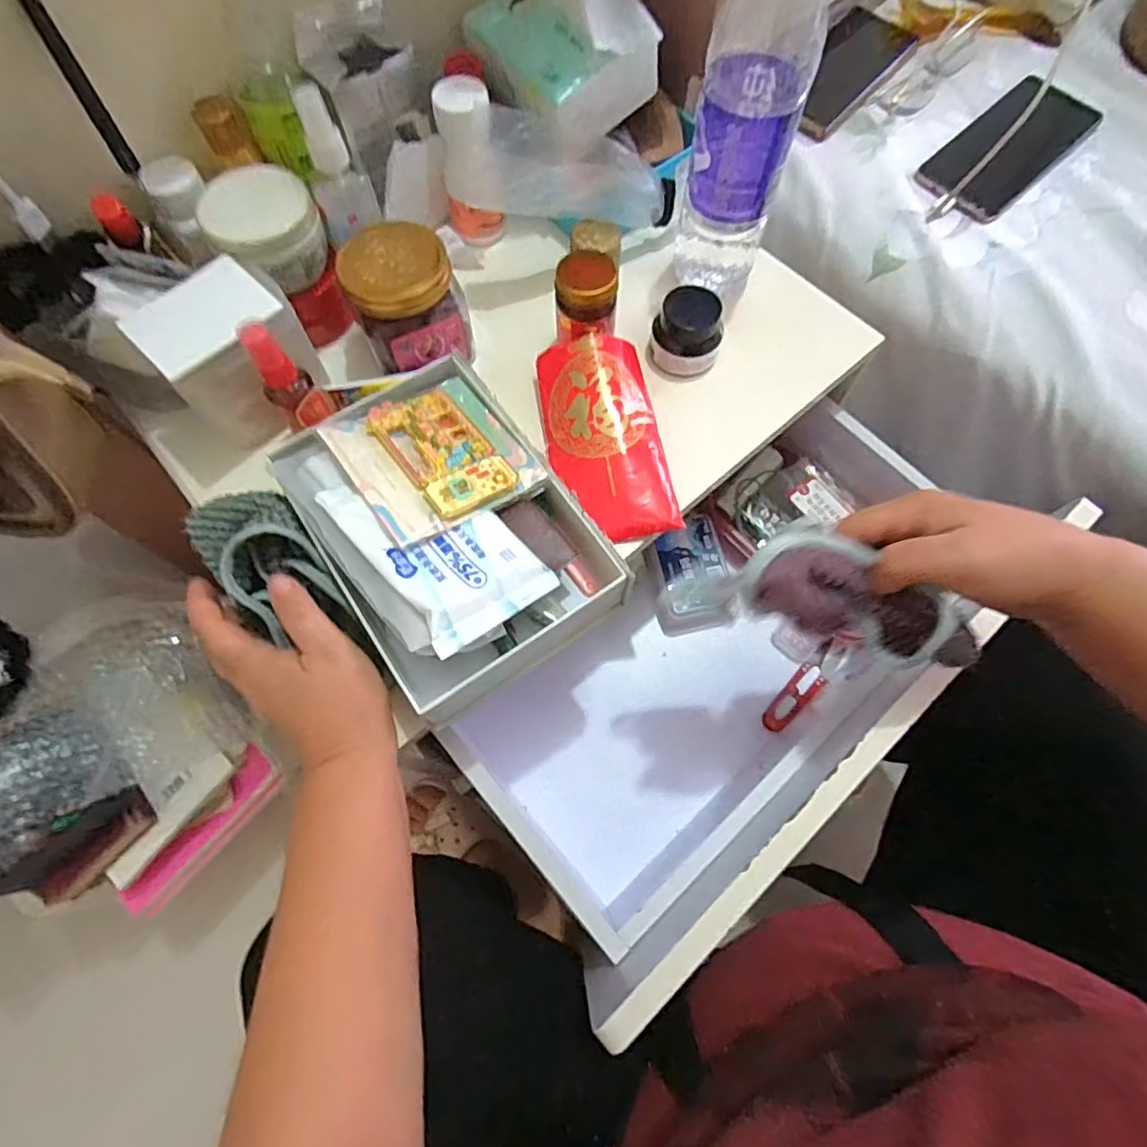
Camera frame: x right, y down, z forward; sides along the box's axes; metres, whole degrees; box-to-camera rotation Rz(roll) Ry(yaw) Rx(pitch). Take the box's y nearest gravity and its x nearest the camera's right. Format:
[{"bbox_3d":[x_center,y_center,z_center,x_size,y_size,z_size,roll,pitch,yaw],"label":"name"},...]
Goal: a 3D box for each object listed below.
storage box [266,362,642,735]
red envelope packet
[{"bbox_3d":[-0.077,-0.031,0.363,0.141,0.059,0.194,-32,72,-12],"label":"storage box"},{"bbox_3d":[0.022,-0.098,0.412,0.075,0.028,0.154,-11,69,-4],"label":"red envelope packet"}]

